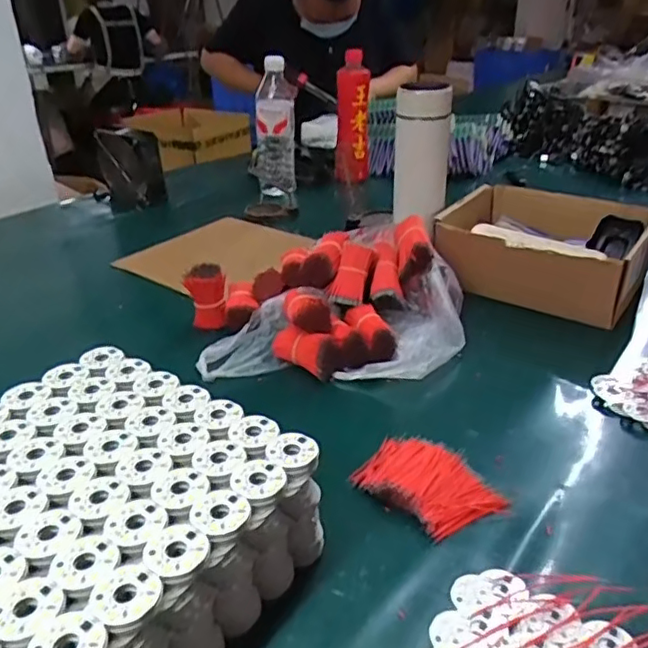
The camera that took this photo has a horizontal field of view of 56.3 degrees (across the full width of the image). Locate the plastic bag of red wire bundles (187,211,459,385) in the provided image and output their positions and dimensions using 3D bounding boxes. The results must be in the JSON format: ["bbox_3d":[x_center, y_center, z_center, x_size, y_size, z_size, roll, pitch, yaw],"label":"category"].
[{"bbox_3d":[0.006,-0.034,0.654,0.293,0.085,0.228,-3,29,-7],"label":"plastic bag of red wire bundles"}]

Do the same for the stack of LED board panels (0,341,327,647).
[{"bbox_3d":[-0.150,0.128,0.363,0.215,0.089,0.222,20,34,32],"label":"stack of LED board panels"}]

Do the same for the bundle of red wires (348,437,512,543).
[{"bbox_3d":[0.078,0.116,0.454,0.069,0.017,0.104,-25,38,-38],"label":"bundle of red wires"}]

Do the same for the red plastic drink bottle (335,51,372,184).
[{"bbox_3d":[0.052,-0.392,1.139,0.064,0.210,0.076,-1,29,-2],"label":"red plastic drink bottle"}]

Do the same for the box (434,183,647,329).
[{"bbox_3d":[0.275,-0.092,0.746,0.219,0.105,0.194,19,34,30],"label":"box"}]

